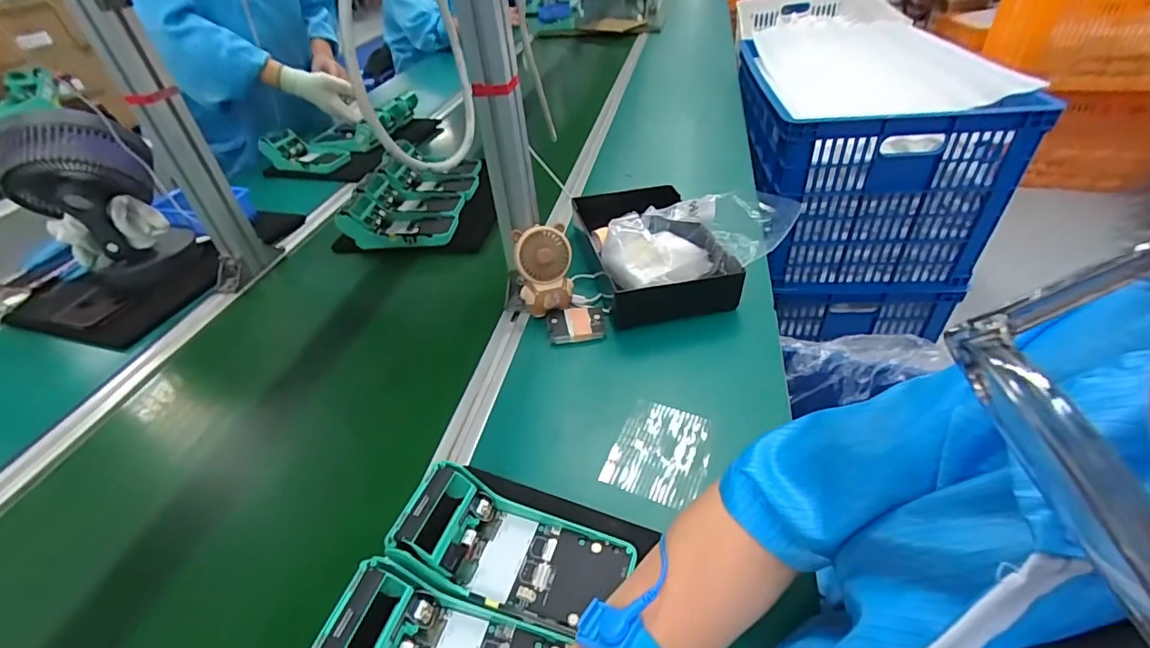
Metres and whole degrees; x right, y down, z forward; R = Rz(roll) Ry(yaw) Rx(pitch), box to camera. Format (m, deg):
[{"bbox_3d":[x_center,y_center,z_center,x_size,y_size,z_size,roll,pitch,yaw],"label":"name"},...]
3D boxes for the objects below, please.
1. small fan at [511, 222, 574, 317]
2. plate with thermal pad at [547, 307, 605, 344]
[{"bbox_3d":[-0.036,-0.064,0.618,0.065,0.096,0.062,-8,39,-2],"label":"small fan"},{"bbox_3d":[0.001,-0.004,0.612,0.067,0.009,0.052,-8,39,-2],"label":"plate with thermal pad"}]

